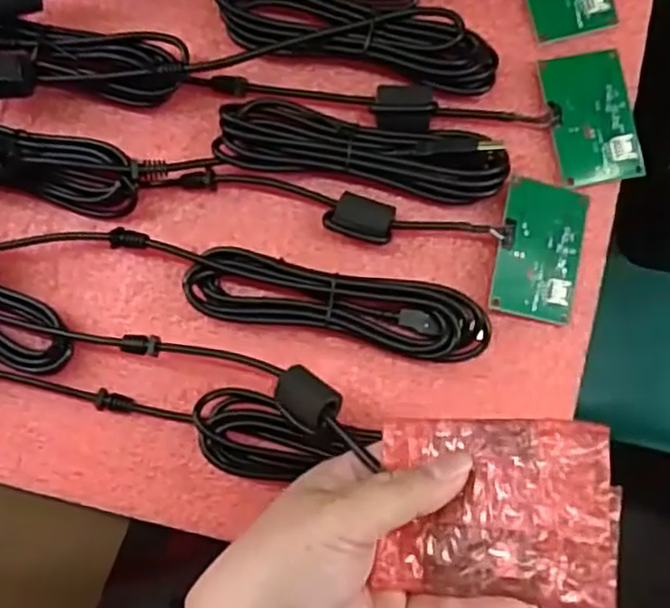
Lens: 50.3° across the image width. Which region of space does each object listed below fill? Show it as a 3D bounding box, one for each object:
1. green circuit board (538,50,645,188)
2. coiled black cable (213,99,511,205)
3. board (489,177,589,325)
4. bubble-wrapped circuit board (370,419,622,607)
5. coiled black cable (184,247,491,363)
[{"bbox_3d":[0.137,-0.099,0.378,0.044,0.005,0.069,-10,83,6],"label":"green circuit board"},{"bbox_3d":[0.014,-0.080,0.372,0.148,0.017,0.035,9,85,8],"label":"coiled black cable"},{"bbox_3d":[0.106,-0.027,0.366,0.043,0.007,0.069,12,83,-8],"label":"board"},{"bbox_3d":[0.063,0.080,0.283,0.090,0.008,0.069,-3,67,26],"label":"bubble-wrapped circuit board"},{"bbox_3d":[0.001,0.000,0.365,0.152,0.016,0.036,11,85,8],"label":"coiled black cable"}]

